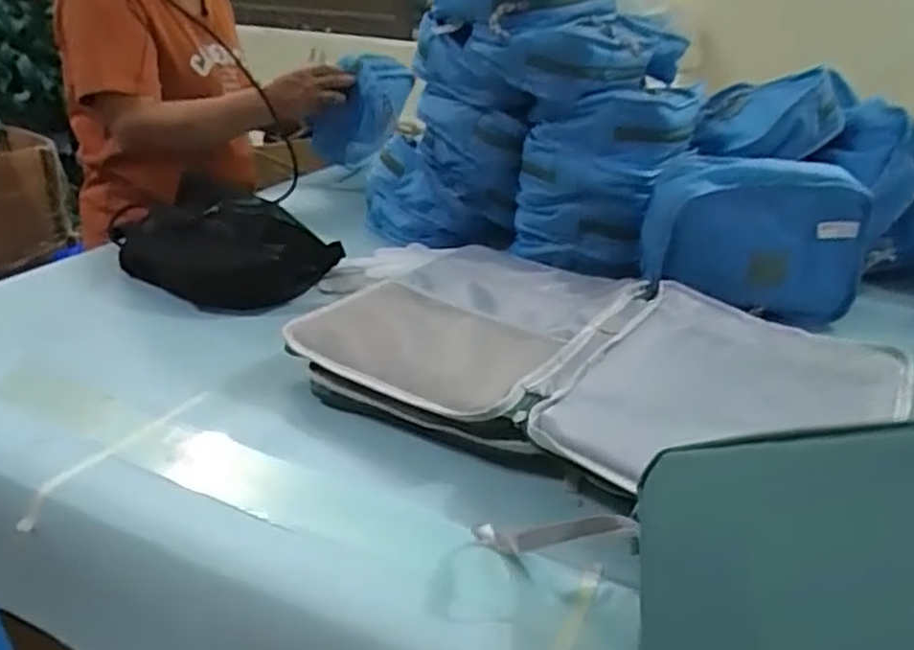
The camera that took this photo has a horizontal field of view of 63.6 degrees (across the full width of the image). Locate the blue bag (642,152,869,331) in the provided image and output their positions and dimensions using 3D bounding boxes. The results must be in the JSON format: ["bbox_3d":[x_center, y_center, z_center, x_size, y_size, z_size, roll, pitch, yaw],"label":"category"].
[{"bbox_3d":[0.303,-0.086,0.751,0.214,0.150,0.060,5,27,5],"label":"blue bag"}]

